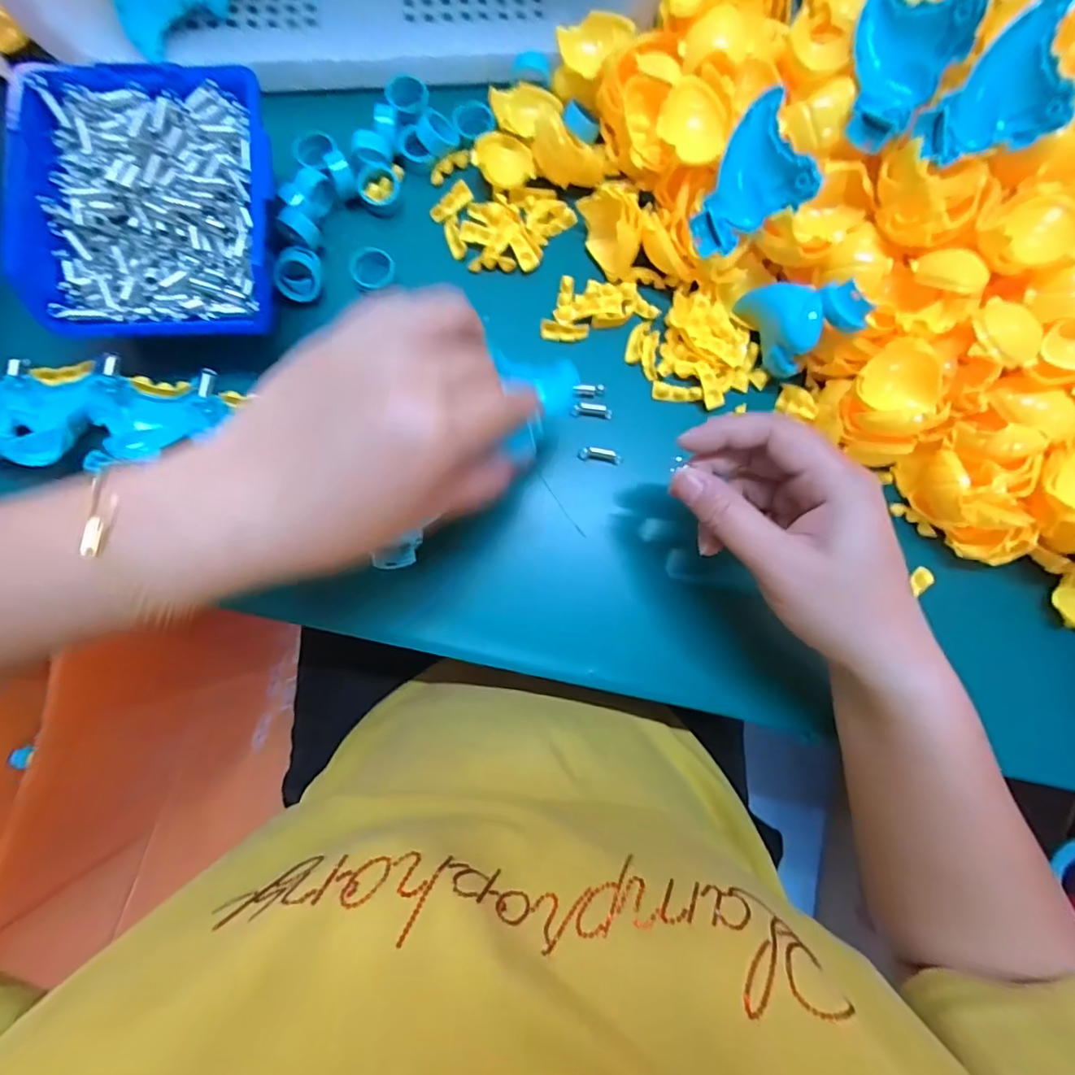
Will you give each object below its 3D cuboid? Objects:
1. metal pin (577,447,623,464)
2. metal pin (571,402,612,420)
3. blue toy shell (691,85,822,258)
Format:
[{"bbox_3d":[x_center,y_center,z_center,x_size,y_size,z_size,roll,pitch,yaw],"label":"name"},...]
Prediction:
[{"bbox_3d":[0.039,-0.051,0.332,0.027,0.005,0.008,8,83,-2],"label":"metal pin"},{"bbox_3d":[0.034,-0.078,0.331,0.025,0.005,0.008,8,83,-2],"label":"metal pin"},{"bbox_3d":[0.115,-0.197,0.304,0.067,0.026,0.054,-34,96,21],"label":"blue toy shell"}]

